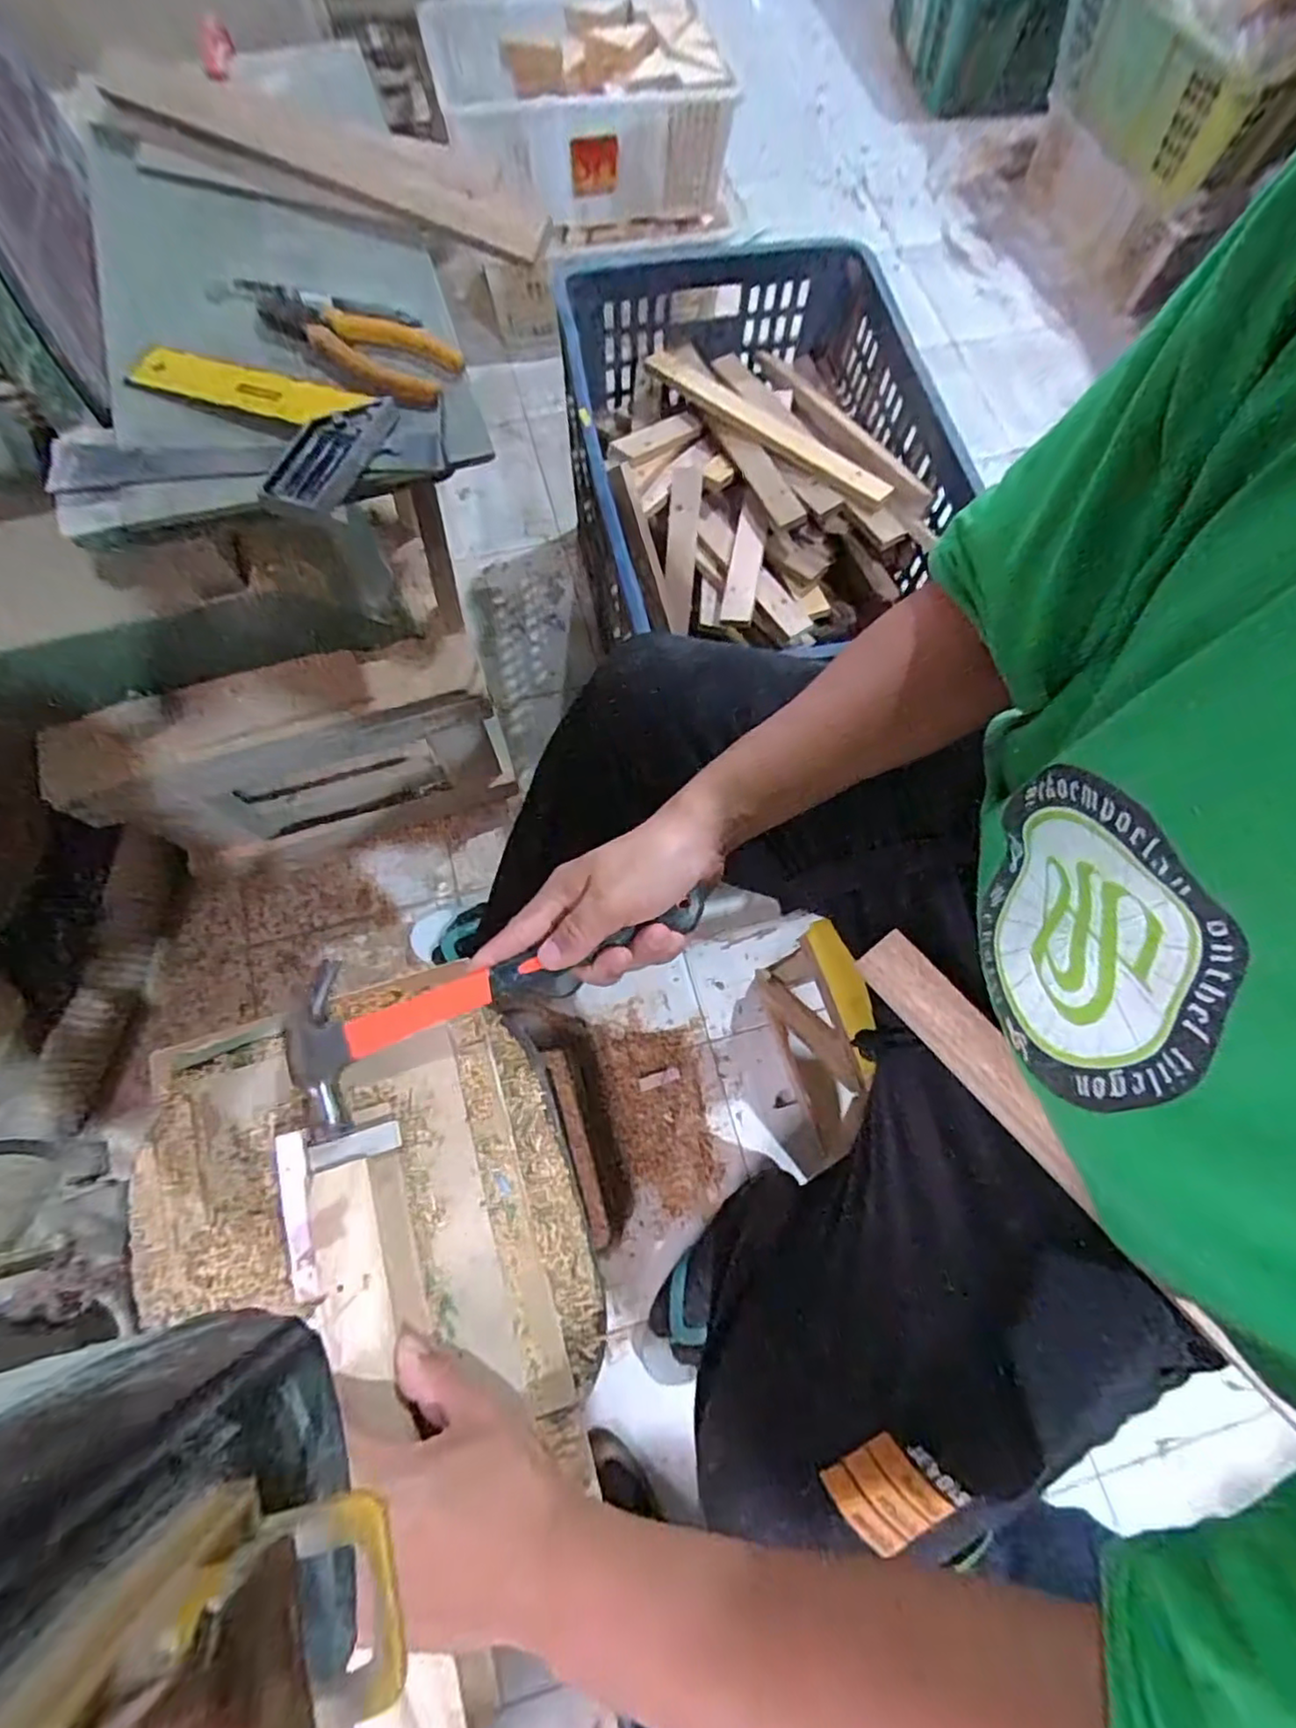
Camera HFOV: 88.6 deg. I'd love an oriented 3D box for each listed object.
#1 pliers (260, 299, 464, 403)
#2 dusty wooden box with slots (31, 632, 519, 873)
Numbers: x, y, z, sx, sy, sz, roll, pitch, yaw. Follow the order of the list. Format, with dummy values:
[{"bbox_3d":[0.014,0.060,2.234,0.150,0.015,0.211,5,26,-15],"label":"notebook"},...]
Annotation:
[{"bbox_3d":[-0.212,-0.378,0.479,0.158,0.018,0.055,29,73,7],"label":"pliers"},{"bbox_3d":[-0.405,-0.122,0.838,0.436,0.310,0.102,-14,73,-6],"label":"dusty wooden box with slots"}]

